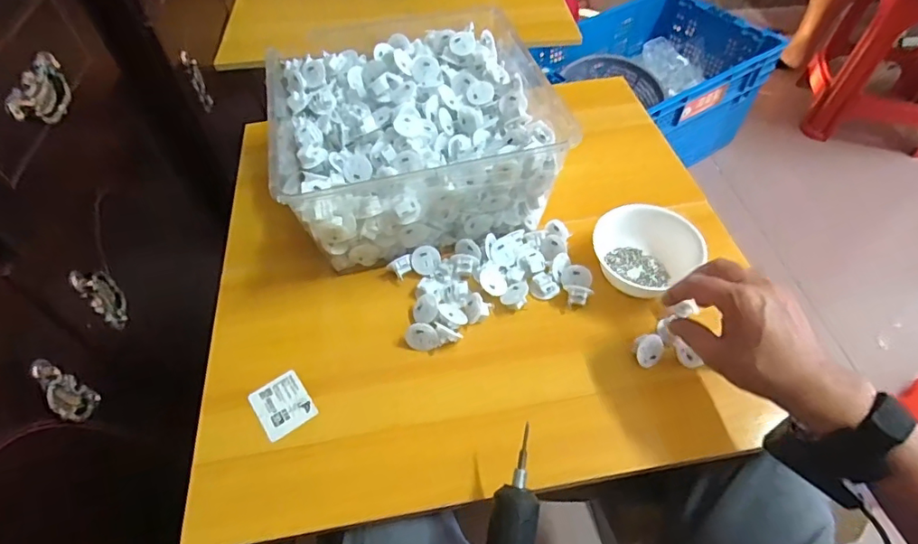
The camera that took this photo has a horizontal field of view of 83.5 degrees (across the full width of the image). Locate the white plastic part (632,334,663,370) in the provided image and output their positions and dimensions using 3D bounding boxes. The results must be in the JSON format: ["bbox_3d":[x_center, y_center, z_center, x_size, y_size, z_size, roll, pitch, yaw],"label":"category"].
[{"bbox_3d":[0.190,0.078,0.517,0.028,0.019,0.031,24,57,19],"label":"white plastic part"}]

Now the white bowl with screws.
[{"bbox_3d":[0.208,-0.028,0.578,0.115,0.053,0.095,-13,53,-8],"label":"white bowl with screws"}]

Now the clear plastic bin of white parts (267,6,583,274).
[{"bbox_3d":[-0.063,-0.169,0.633,0.309,0.125,0.288,-12,53,-7],"label":"clear plastic bin of white parts"}]

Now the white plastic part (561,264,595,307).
[{"bbox_3d":[0.130,0.013,0.561,0.030,0.022,0.043,-1,52,1],"label":"white plastic part"}]

